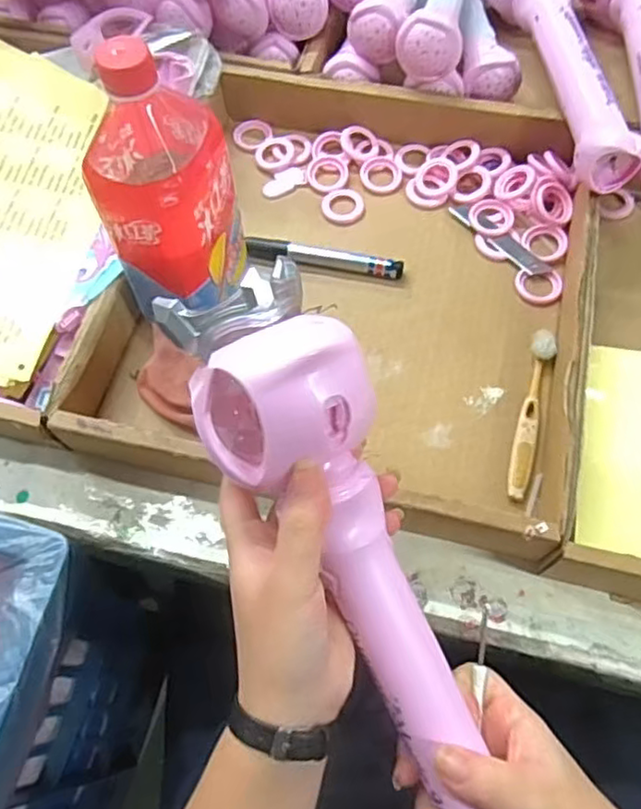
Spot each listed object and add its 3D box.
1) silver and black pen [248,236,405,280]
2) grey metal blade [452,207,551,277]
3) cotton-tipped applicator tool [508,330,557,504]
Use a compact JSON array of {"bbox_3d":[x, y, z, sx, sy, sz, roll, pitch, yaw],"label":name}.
[{"bbox_3d":[0.003,-0.121,0.549,0.130,0.019,0.021,9,64,7],"label":"silver and black pen"},{"bbox_3d":[0.153,-0.143,0.560,0.019,0.005,0.099,-37,68,-15],"label":"grey metal blade"},{"bbox_3d":[0.155,0.005,0.482,0.017,0.011,0.138,14,65,9],"label":"cotton-tipped applicator tool"}]

